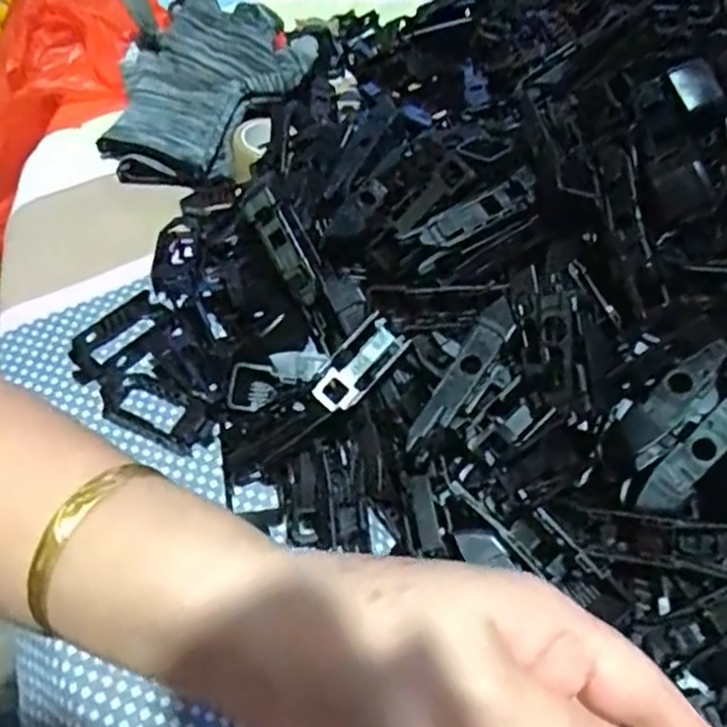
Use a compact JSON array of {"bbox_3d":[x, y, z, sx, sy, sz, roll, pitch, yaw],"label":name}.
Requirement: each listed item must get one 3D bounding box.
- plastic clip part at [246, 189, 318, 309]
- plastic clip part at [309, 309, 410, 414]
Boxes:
[{"bbox_3d":[-0.035,-0.050,0.312,0.053,0.016,0.007,62,27,8],"label":"plastic clip part"},{"bbox_3d":[-0.002,0.000,0.278,0.018,0.007,0.041,42,76,4],"label":"plastic clip part"}]

